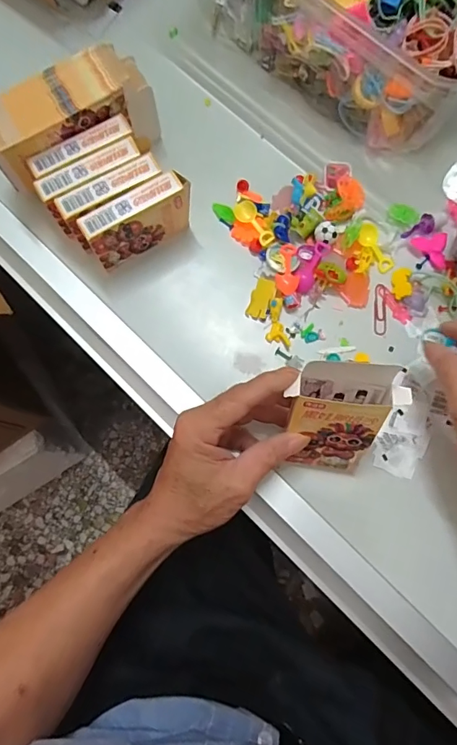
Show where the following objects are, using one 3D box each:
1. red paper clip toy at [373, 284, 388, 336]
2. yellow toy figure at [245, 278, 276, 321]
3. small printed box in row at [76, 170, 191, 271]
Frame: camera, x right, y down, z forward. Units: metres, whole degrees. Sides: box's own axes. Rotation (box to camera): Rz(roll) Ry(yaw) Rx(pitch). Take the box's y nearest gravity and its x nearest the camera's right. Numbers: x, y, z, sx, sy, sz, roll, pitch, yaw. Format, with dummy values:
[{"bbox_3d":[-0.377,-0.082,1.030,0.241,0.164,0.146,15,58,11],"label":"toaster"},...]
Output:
[{"bbox_3d":[0.140,-0.058,0.421,0.012,0.004,0.047,5,77,2],"label":"red paper clip toy"},{"bbox_3d":[0.030,-0.066,0.415,0.021,0.004,0.036,23,94,25],"label":"yellow toy figure"},{"bbox_3d":[-0.076,-0.130,0.397,0.092,0.060,0.022,-30,79,-6],"label":"small printed box in row"}]

